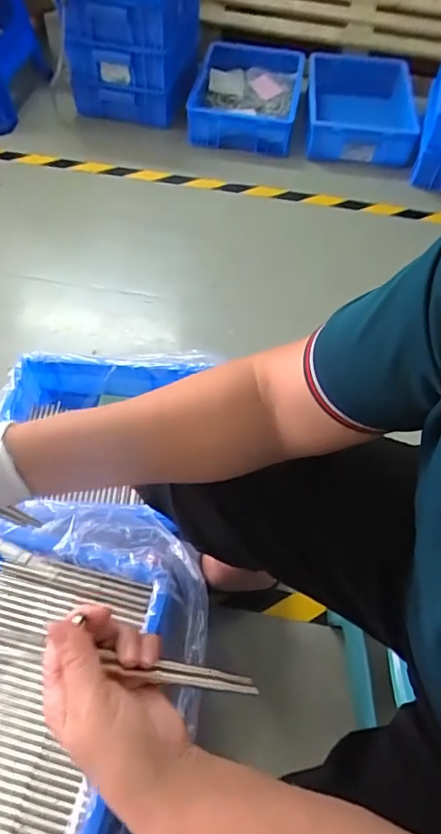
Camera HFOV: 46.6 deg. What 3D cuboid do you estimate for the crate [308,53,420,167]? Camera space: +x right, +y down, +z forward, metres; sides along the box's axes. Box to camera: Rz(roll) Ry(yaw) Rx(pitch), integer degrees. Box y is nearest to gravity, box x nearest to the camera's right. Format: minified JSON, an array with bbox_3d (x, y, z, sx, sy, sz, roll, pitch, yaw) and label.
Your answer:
[{"bbox_3d":[0.402,-0.854,1.426,0.312,0.122,0.346,4,59,0],"label":"crate"}]

